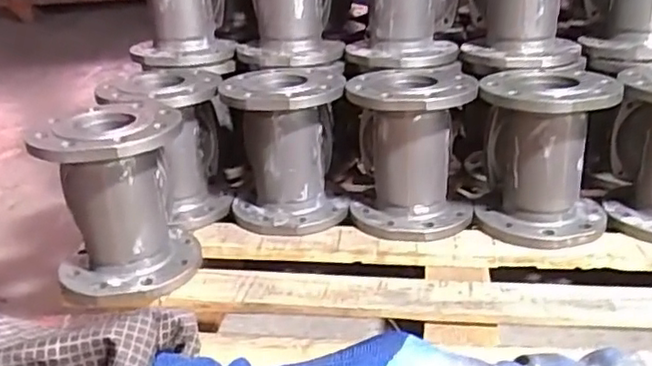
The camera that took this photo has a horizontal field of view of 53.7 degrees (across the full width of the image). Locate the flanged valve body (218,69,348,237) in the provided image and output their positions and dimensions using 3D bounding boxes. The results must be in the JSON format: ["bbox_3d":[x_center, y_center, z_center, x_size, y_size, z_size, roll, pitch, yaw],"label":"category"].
[{"bbox_3d":[-0.066,-0.051,1.010,0.171,0.216,0.162,-11,26,-17],"label":"flanged valve body"}]

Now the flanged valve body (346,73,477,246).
[{"bbox_3d":[0.129,-0.044,0.981,0.175,0.220,0.163,1,25,9],"label":"flanged valve body"}]

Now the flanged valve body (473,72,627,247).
[{"bbox_3d":[0.321,-0.042,0.949,0.182,0.218,0.164,13,29,31],"label":"flanged valve body"}]

